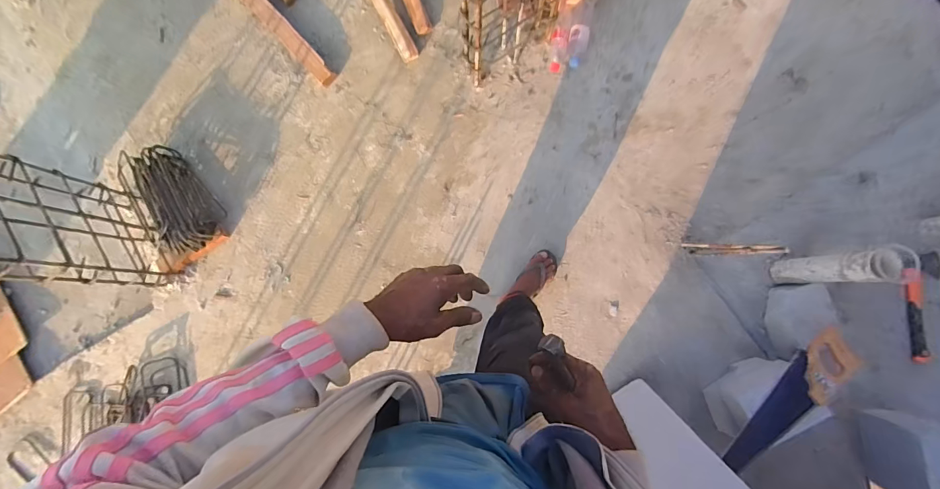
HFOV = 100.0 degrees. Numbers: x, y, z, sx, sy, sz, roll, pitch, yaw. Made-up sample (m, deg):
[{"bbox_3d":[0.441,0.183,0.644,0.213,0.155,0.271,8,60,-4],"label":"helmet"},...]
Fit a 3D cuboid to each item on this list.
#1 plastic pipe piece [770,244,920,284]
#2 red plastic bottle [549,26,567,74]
[{"bbox_3d":[1.058,0.072,1.153,0.100,0.390,0.089,-2,83,1],"label":"plastic pipe piece"},{"bbox_3d":[0.323,-0.719,1.448,0.058,0.059,0.167,11,82,4],"label":"red plastic bottle"}]

